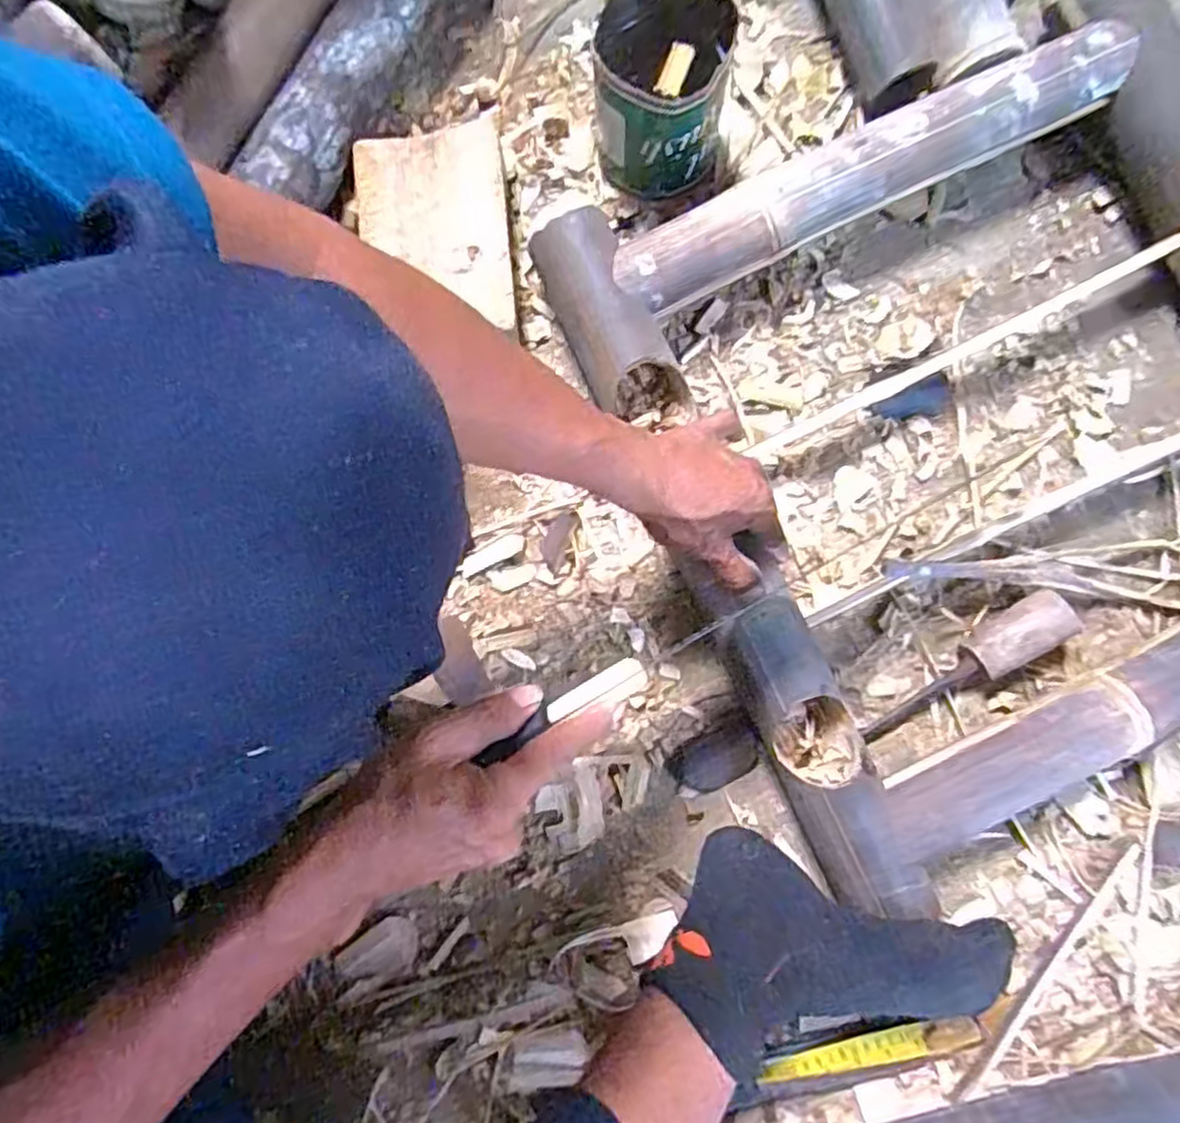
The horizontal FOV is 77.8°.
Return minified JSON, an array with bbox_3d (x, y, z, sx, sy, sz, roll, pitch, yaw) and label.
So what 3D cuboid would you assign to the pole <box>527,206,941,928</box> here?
[{"bbox_3d":[0.095,-0.006,0.542,0.069,0.069,0.545,-25,86,-5],"label":"pole"}]

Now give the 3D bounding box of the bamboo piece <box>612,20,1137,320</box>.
[{"bbox_3d":[0.210,-0.296,0.553,0.414,0.041,0.062,-25,85,-3],"label":"bamboo piece"}]

